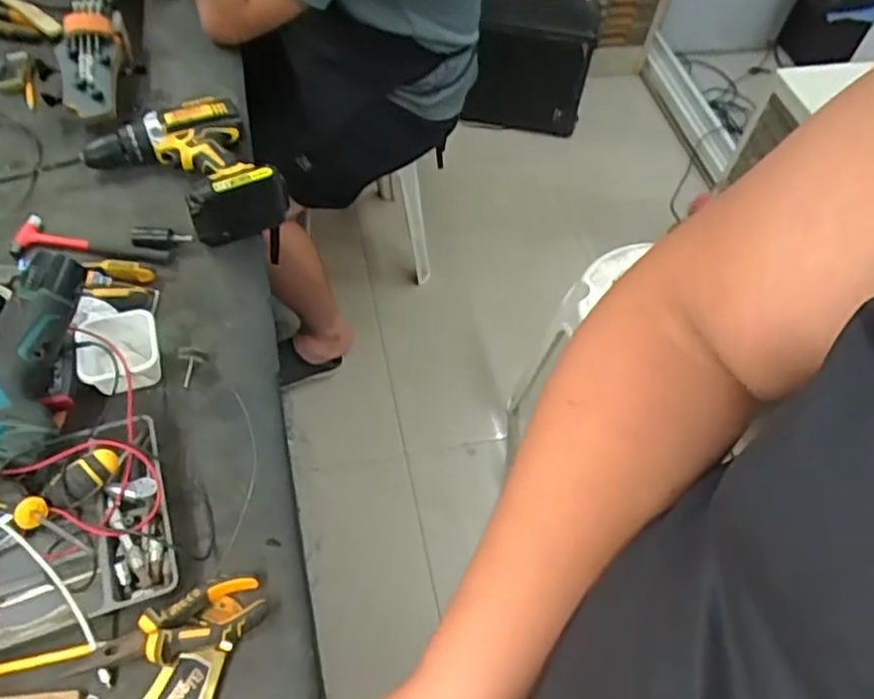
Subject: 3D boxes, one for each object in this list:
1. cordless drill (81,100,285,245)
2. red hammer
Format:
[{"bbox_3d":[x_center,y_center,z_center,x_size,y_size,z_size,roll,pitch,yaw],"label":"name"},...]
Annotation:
[{"bbox_3d":[-0.298,-0.224,0.825,0.185,0.074,0.215,-33,64,-23],"label":"cordless drill"},{"bbox_3d":[-0.399,-0.123,0.796,0.191,0.028,0.045,5,56,-1],"label":"red hammer"}]

